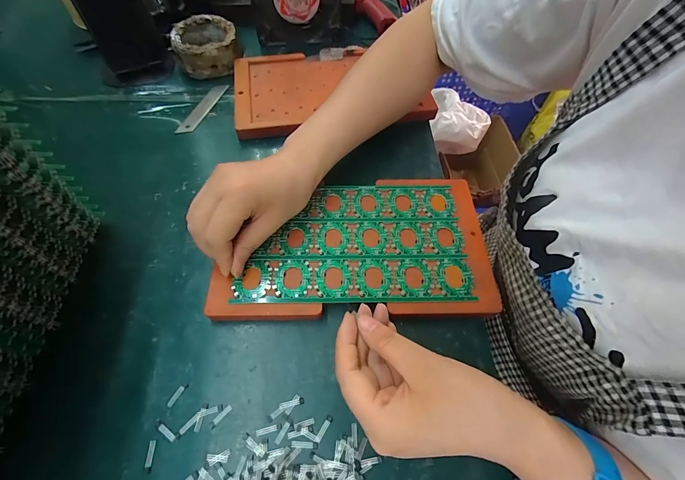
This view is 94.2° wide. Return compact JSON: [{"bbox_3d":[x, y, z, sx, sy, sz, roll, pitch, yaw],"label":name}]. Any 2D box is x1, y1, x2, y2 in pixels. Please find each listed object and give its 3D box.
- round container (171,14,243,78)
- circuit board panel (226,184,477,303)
[{"bbox_3d":[-0.180,-0.260,0.425,0.078,0.040,0.081,-16,61,-12],"label":"round container"},{"bbox_3d":[0.011,-0.001,0.289,0.194,0.004,0.118,-1,60,-2],"label":"circuit board panel"}]

